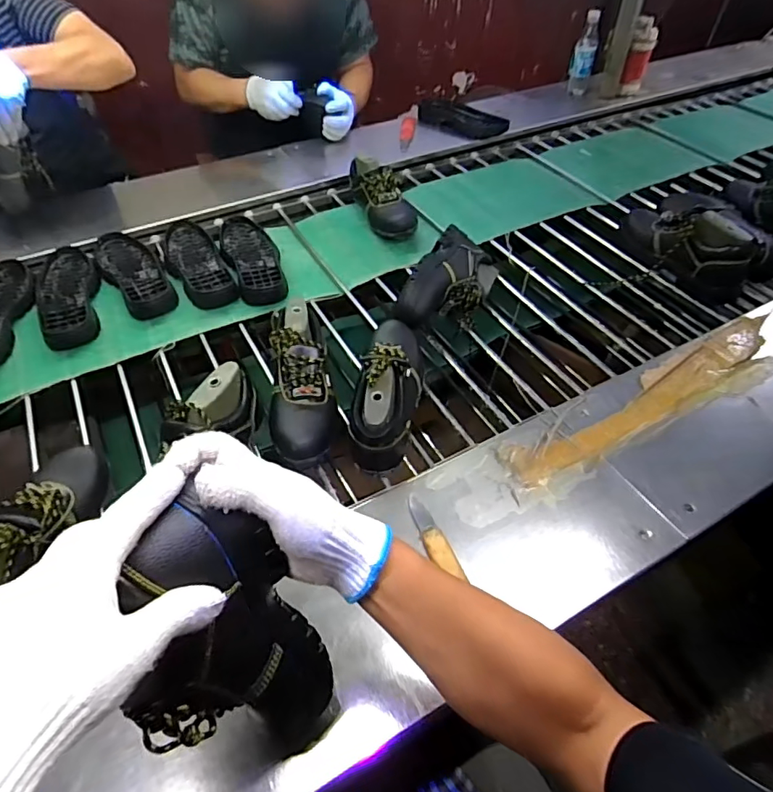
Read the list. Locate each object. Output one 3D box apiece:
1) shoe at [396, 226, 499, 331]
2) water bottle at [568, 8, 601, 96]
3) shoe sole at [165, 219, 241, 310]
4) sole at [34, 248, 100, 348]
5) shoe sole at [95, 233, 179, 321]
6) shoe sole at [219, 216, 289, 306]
[{"bbox_3d":[0.119,-0.191,0.942,0.112,0.116,0.257,22,52,17],"label":"shoe"},{"bbox_3d":[0.580,-0.989,1.533,0.068,0.216,0.069,12,50,9],"label":"water bottle"},{"bbox_3d":[-0.379,-0.266,1.032,0.098,0.031,0.281,-22,53,-19],"label":"shoe sole"},{"bbox_3d":[-0.585,-0.185,0.960,0.099,0.033,0.258,-15,51,-14],"label":"sole"},{"bbox_3d":[-0.485,-0.236,1.008,0.097,0.027,0.263,-26,55,-21],"label":"shoe sole"},{"bbox_3d":[-0.268,-0.277,1.050,0.105,0.031,0.292,-13,51,-12],"label":"shoe sole"}]

